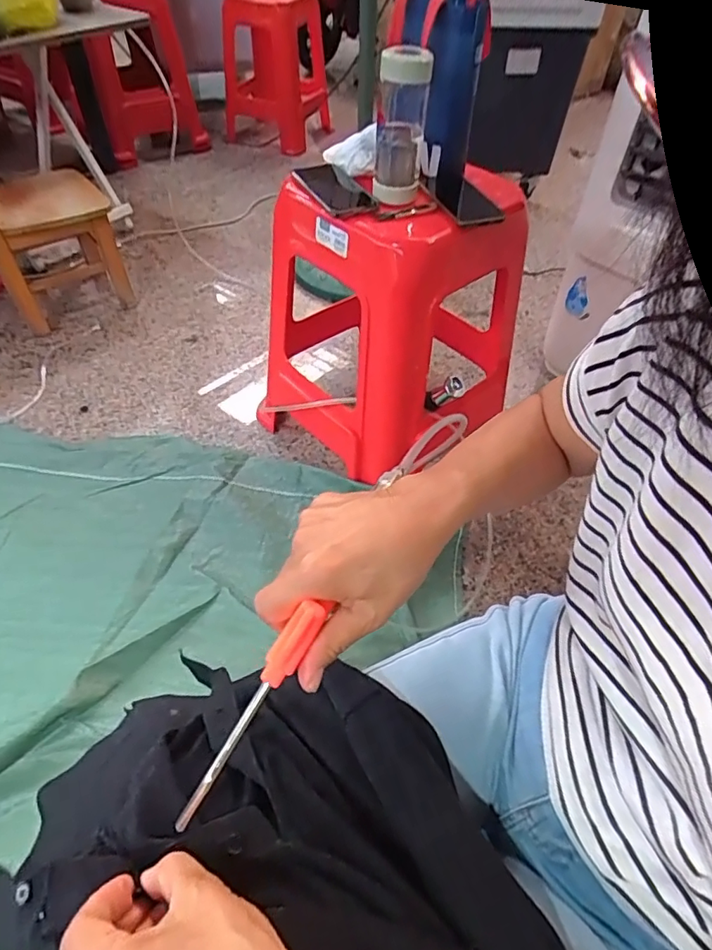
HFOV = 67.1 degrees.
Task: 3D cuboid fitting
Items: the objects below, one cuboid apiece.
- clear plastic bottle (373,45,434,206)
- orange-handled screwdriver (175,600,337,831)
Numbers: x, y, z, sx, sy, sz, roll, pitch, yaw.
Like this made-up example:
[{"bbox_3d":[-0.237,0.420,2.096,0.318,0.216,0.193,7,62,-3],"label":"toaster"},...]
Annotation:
[{"bbox_3d":[0.062,-0.476,0.739,0.062,0.170,0.058,12,50,7],"label":"clear plastic bottle"},{"bbox_3d":[-0.060,0.132,0.300,0.016,0.012,0.143,31,85,21],"label":"orange-handled screwdriver"}]

